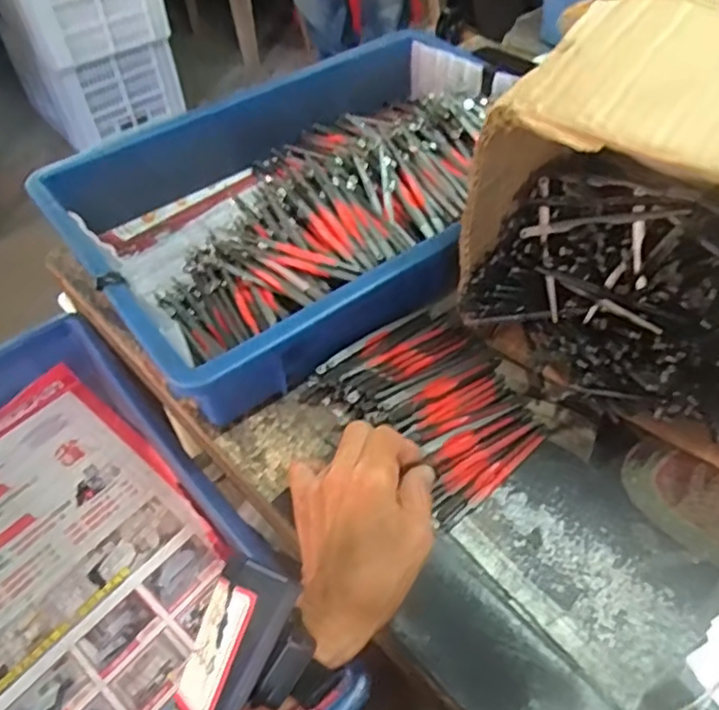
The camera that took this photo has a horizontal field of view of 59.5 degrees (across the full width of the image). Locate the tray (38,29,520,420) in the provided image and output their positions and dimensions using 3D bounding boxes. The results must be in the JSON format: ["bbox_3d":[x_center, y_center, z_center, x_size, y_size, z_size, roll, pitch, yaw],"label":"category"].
[{"bbox_3d":[-0.027,-0.146,0.547,0.417,0.090,0.278,-33,56,-22],"label":"tray"}]

